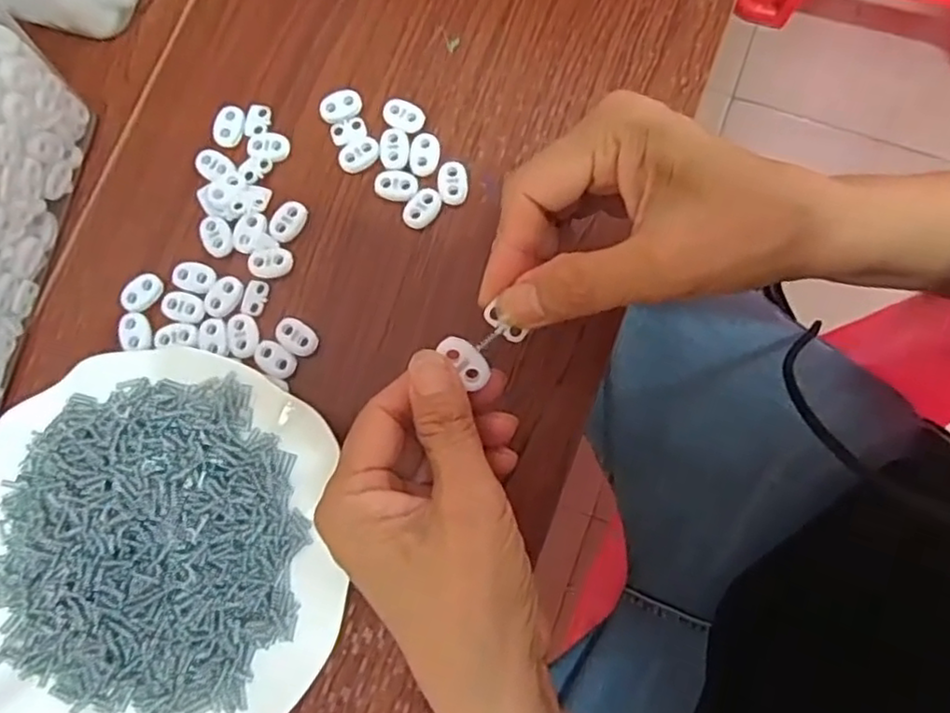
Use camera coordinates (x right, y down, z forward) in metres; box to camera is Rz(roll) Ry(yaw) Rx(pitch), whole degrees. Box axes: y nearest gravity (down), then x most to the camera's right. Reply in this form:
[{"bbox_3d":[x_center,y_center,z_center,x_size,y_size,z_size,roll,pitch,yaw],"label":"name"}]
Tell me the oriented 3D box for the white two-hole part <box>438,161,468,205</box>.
[{"bbox_3d":[-0.011,-0.091,0.348,0.015,0.005,0.023,-7,79,1],"label":"white two-hole part"}]

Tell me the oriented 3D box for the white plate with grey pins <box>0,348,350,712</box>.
[{"bbox_3d":[-0.154,0.090,0.310,0.176,0.021,0.178,0,79,3],"label":"white plate with grey pins"}]

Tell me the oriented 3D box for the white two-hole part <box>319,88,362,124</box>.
[{"bbox_3d":[-0.072,-0.135,0.359,0.022,0.006,0.017,-21,79,-1],"label":"white two-hole part"}]

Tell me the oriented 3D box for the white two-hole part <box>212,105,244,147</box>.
[{"bbox_3d":[-0.134,-0.125,0.362,0.016,0.004,0.022,10,80,5],"label":"white two-hole part"}]

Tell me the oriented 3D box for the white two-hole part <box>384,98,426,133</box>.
[{"bbox_3d":[-0.038,-0.128,0.357,0.023,0.005,0.015,24,82,7],"label":"white two-hole part"}]

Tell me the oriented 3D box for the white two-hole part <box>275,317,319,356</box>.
[{"bbox_3d":[-0.090,-0.010,0.337,0.023,0.004,0.015,37,83,8],"label":"white two-hole part"}]

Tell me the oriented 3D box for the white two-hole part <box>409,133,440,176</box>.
[{"bbox_3d":[-0.027,-0.107,0.350,0.015,0.004,0.022,12,80,5],"label":"white two-hole part"}]

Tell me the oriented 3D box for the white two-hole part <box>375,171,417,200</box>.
[{"bbox_3d":[-0.042,-0.090,0.348,0.022,0.004,0.015,6,80,4],"label":"white two-hole part"}]

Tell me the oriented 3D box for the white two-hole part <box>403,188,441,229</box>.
[{"bbox_3d":[-0.027,-0.077,0.347,0.015,0.004,0.022,40,84,9],"label":"white two-hole part"}]

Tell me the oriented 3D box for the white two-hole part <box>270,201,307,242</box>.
[{"bbox_3d":[-0.098,-0.071,0.349,0.015,0.004,0.022,33,83,8],"label":"white two-hole part"}]

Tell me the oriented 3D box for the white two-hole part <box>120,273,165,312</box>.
[{"bbox_3d":[-0.173,-0.033,0.346,0.023,0.004,0.016,-38,80,-4],"label":"white two-hole part"}]

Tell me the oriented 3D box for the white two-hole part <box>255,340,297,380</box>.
[{"bbox_3d":[-0.101,0.001,0.335,0.023,0.004,0.015,38,83,9],"label":"white two-hole part"}]

